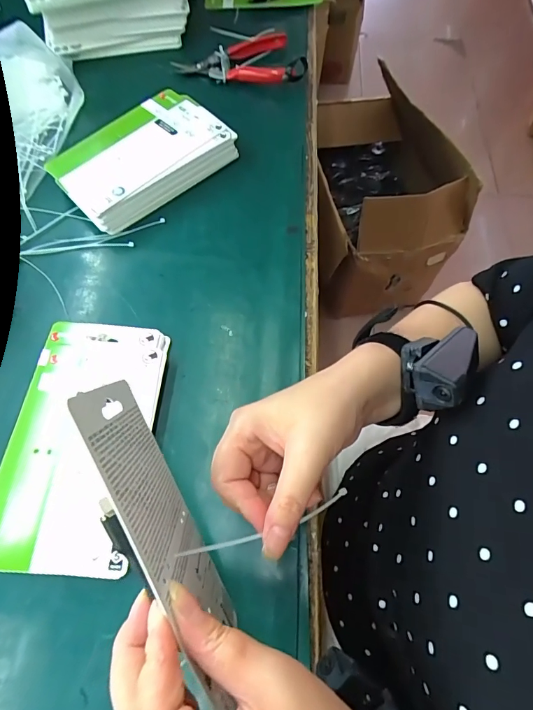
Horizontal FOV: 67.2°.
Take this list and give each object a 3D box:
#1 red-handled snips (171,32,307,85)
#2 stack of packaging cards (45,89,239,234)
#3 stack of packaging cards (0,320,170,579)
[{"bbox_3d":[-0.030,-0.396,0.526,0.168,0.031,0.092,10,66,3],"label":"red-handled snips"},{"bbox_3d":[-0.137,-0.220,0.446,0.178,0.037,0.115,-40,72,-17],"label":"stack of packaging cards"},{"bbox_3d":[-0.153,0.065,0.331,0.114,0.014,0.200,4,66,1],"label":"stack of packaging cards"}]

